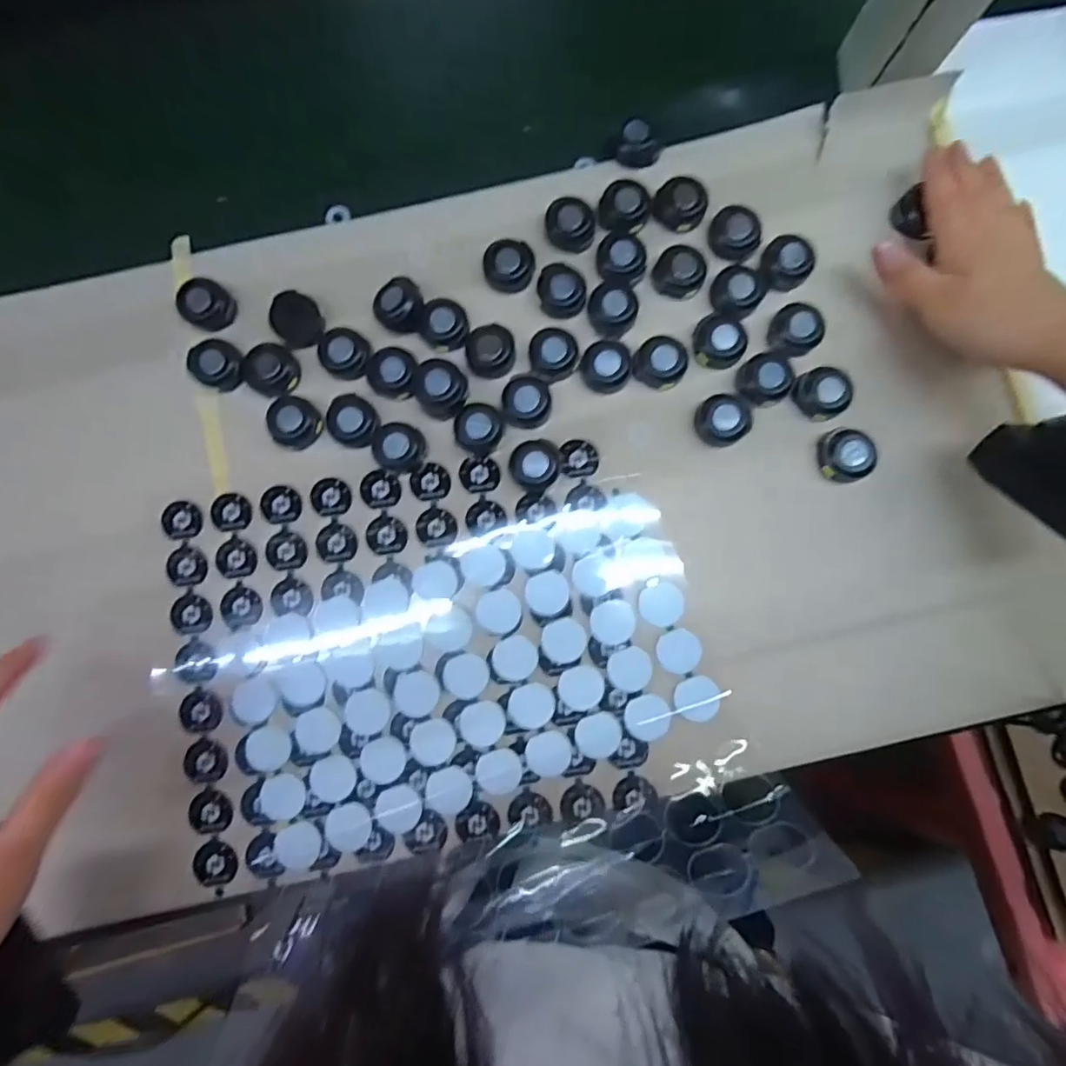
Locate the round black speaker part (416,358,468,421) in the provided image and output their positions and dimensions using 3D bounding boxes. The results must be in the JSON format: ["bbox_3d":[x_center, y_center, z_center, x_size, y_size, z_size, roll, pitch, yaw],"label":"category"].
[{"bbox_3d":[-0.051,-0.083,0.306,0.027,0.019,0.031,3,85,1],"label":"round black speaker part"}]

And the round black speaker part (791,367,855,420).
[{"bbox_3d":[0.167,-0.080,0.312,0.030,0.012,0.029,0,85,0],"label":"round black speaker part"}]

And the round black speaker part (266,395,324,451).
[{"bbox_3d":[-0.138,-0.065,0.312,0.028,0.008,0.034,-43,86,-3],"label":"round black speaker part"}]

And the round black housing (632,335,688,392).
[{"bbox_3d":[0.074,-0.099,0.314,0.028,0.010,0.028,0,85,0],"label":"round black housing"}]

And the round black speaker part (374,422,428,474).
[{"bbox_3d":[-0.077,-0.048,0.309,0.028,0.016,0.025,1,85,0],"label":"round black speaker part"}]

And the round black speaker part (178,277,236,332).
[{"bbox_3d":[-0.193,-0.135,0.318,0.033,0.010,0.027,32,86,3],"label":"round black speaker part"}]

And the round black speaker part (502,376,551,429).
[{"bbox_3d":[-0.003,-0.075,0.312,0.027,0.009,0.027,0,85,0],"label":"round black speaker part"}]

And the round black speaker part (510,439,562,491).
[{"bbox_3d":[0.002,-0.039,0.309,0.027,0.014,0.026,0,85,0],"label":"round black speaker part"}]

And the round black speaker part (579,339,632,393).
[{"bbox_3d":[0.043,-0.097,0.315,0.028,0.012,0.026,0,85,0],"label":"round black speaker part"}]

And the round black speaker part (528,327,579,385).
[{"bbox_3d":[0.012,-0.102,0.315,0.028,0.012,0.029,0,85,0],"label":"round black speaker part"}]

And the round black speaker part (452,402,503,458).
[{"bbox_3d":[-0.032,-0.060,0.313,0.026,0.009,0.028,0,85,0],"label":"round black speaker part"}]

